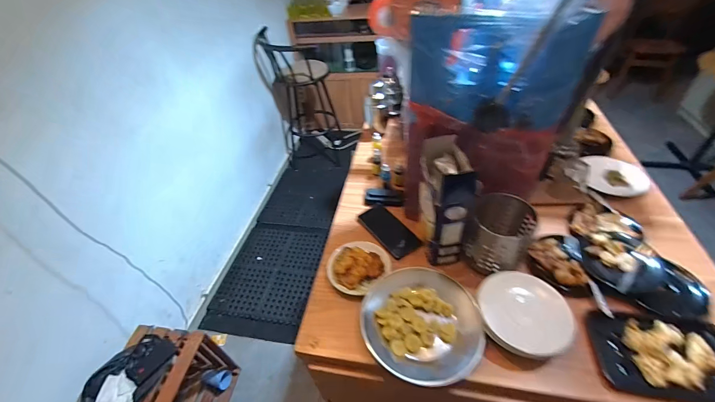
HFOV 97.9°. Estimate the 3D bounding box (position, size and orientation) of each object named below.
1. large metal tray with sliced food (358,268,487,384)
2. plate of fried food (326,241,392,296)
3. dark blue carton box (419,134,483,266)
[{"bbox_3d":[0.117,0.224,0.585,0.208,0.039,0.206,-1,43,5],"label":"large metal tray with sliced food"},{"bbox_3d":[-0.004,0.130,0.671,0.125,0.049,0.118,-3,43,3],"label":"plate of fried food"},{"bbox_3d":[0.177,0.007,0.624,0.080,0.244,0.119,-7,43,-1],"label":"dark blue carton box"}]

